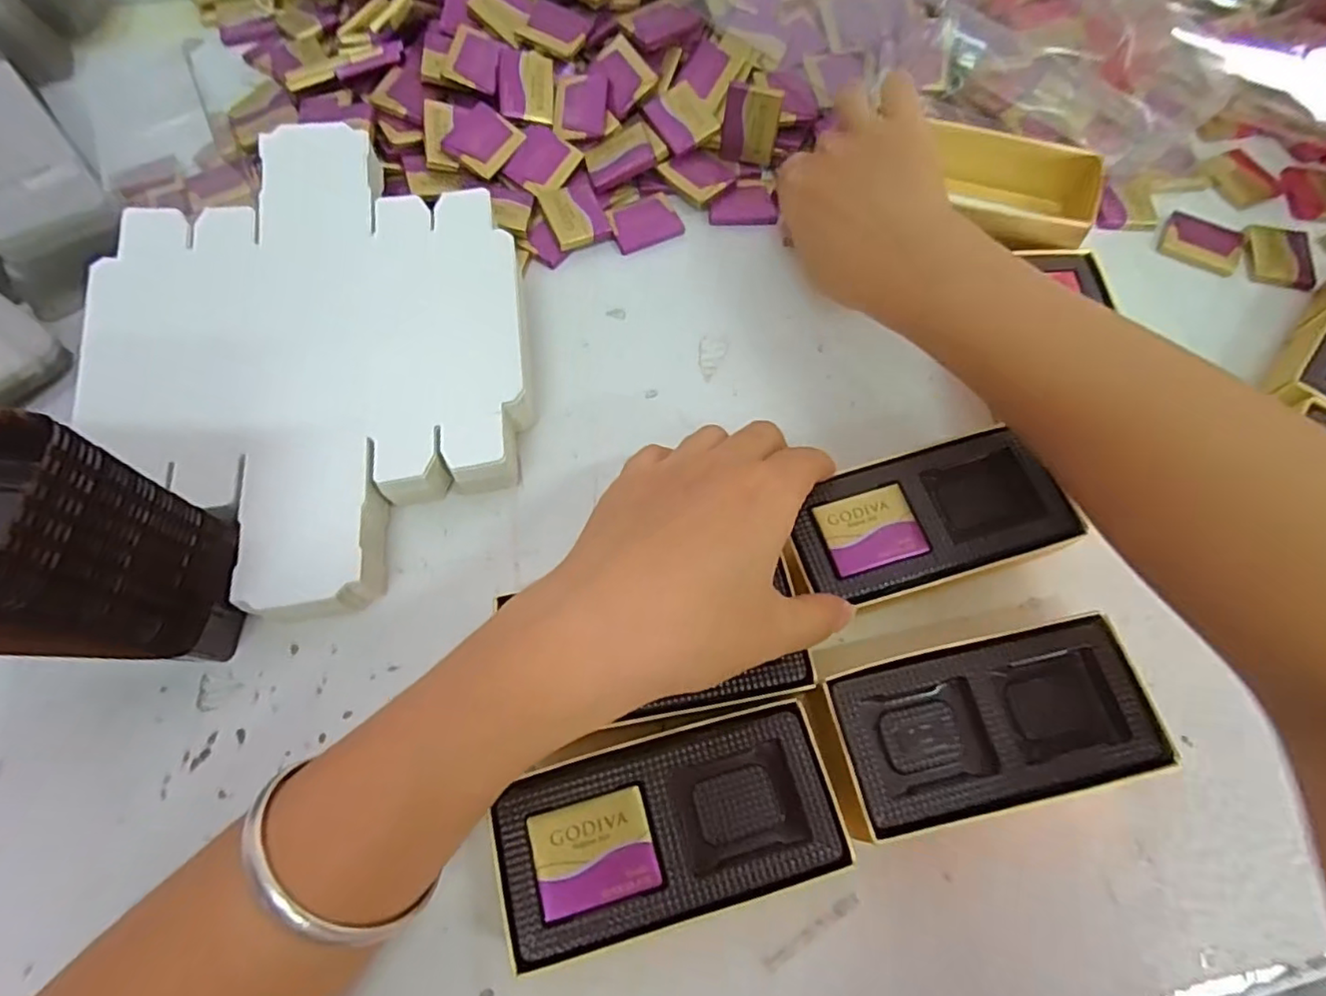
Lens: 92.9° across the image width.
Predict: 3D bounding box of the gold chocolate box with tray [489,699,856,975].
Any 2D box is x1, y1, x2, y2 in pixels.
[{"bbox_3d":[0.002,0.114,0.223,0.112,0.029,0.056,-13,66,-6],"label":"gold chocolate box with tray"}]

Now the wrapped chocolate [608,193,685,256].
[{"bbox_3d":[-0.011,-0.159,0.361,0.040,0.004,0.031,-24,68,-11],"label":"wrapped chocolate"}]

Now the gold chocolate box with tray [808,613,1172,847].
[{"bbox_3d":[0.116,0.084,0.237,0.118,0.030,0.056,-12,66,-6],"label":"gold chocolate box with tray"}]

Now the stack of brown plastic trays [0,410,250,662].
[{"bbox_3d":[-0.236,0.021,0.222,0.128,0.107,0.056,4,66,1],"label":"stack of brown plastic trays"}]

